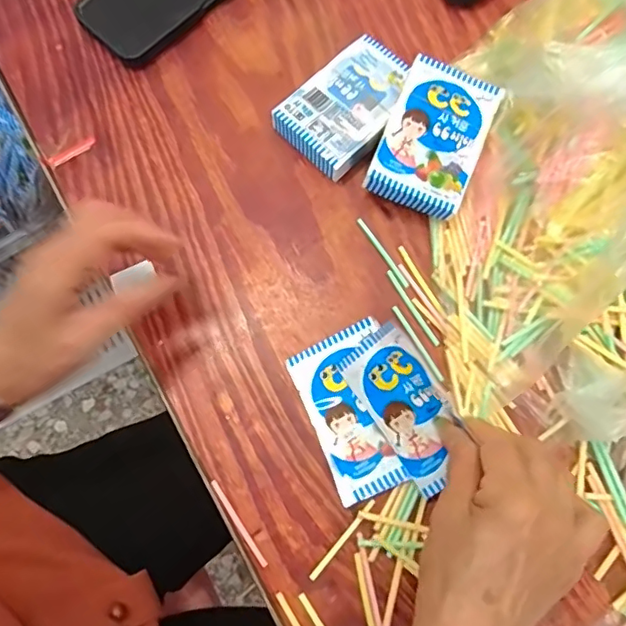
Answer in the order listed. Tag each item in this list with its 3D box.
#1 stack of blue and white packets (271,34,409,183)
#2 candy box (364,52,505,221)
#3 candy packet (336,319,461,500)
[{"bbox_3d":[0.030,-0.161,0.435,0.071,0.027,0.104,43,79,12],"label":"stack of blue and white packets"},{"bbox_3d":[0.089,-0.129,0.409,0.070,0.018,0.105,22,83,-2],"label":"candy box"},{"bbox_3d":[0.062,0.060,0.357,0.054,0.009,0.101,-41,77,30],"label":"candy packet"}]

